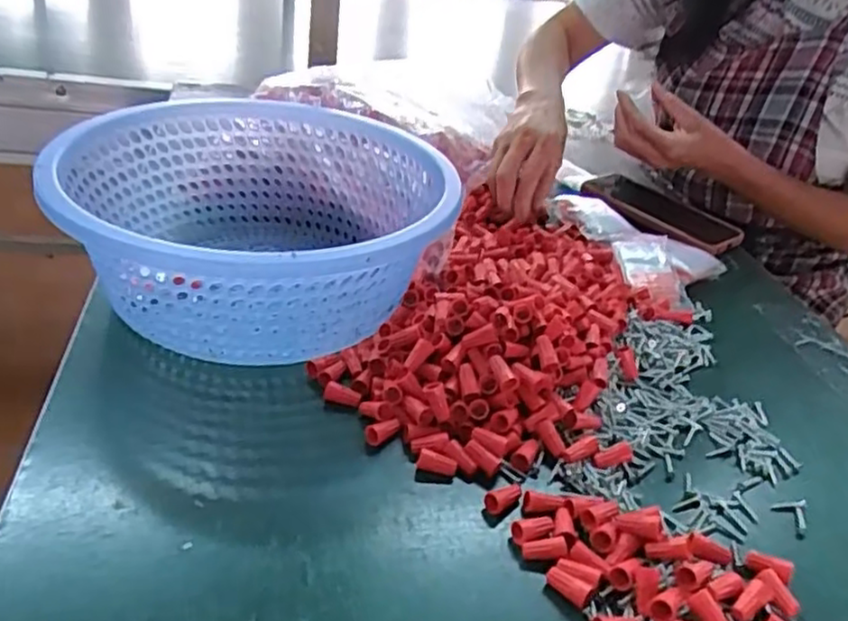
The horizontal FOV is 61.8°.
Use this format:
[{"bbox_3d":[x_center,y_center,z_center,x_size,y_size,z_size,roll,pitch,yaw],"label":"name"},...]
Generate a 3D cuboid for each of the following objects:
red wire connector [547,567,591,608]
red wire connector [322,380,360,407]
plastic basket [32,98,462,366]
[{"bbox_3d":[0.070,0.133,0.342,0.022,0.009,0.011,32,40,33],"label":"red wire connector"},{"bbox_3d":[-0.050,0.052,0.435,0.024,0.012,0.009,15,33,11],"label":"red wire connector"},{"bbox_3d":[-0.118,-0.060,0.507,0.265,0.103,0.277,-14,38,-30],"label":"plastic basket"}]

